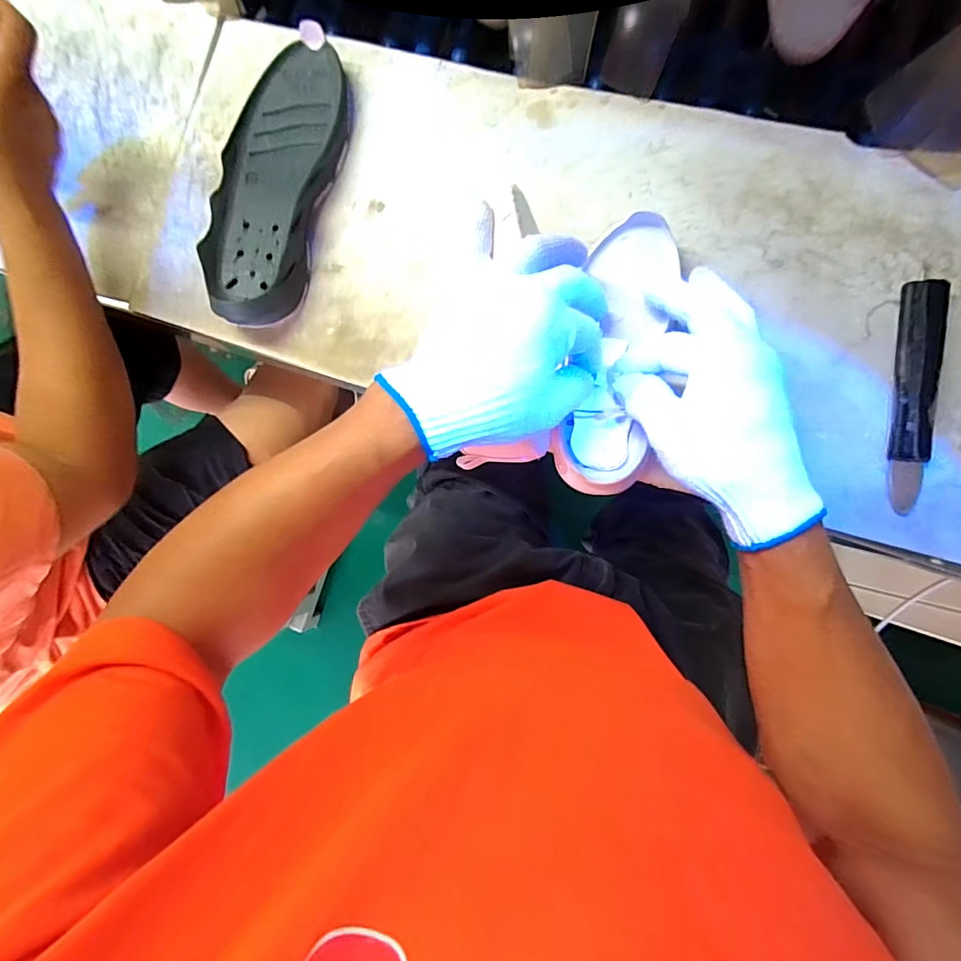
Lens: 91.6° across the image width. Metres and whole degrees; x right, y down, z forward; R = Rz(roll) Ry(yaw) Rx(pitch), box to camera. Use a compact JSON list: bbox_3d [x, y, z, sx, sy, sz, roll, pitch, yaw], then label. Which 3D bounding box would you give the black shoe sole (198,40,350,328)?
[{"bbox_3d":[-0.180,-0.257,0.409,0.088,0.035,0.243,14,89,9],"label":"black shoe sole"}]

